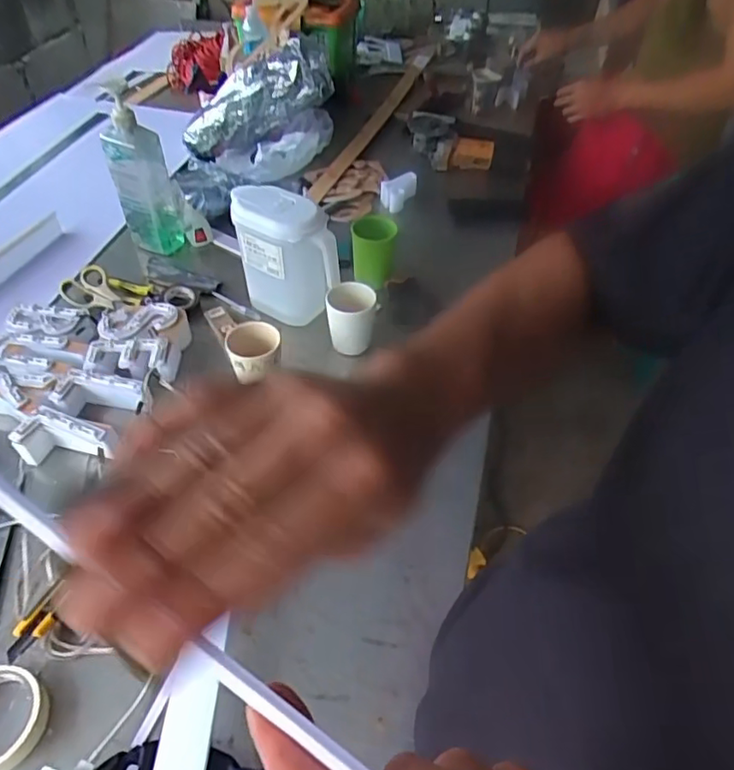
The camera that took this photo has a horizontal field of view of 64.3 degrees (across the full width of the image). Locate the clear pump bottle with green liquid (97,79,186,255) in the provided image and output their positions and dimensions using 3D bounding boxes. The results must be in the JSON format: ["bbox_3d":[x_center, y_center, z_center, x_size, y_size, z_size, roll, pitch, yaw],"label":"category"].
[{"bbox_3d":[-0.393,-0.366,1.016,0.092,0.279,0.066,-19,52,-19],"label":"clear pump bottle with green liquid"}]

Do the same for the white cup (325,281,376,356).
[{"bbox_3d":[-0.024,-0.101,0.874,0.069,0.078,0.072,2,48,-2],"label":"white cup"}]

